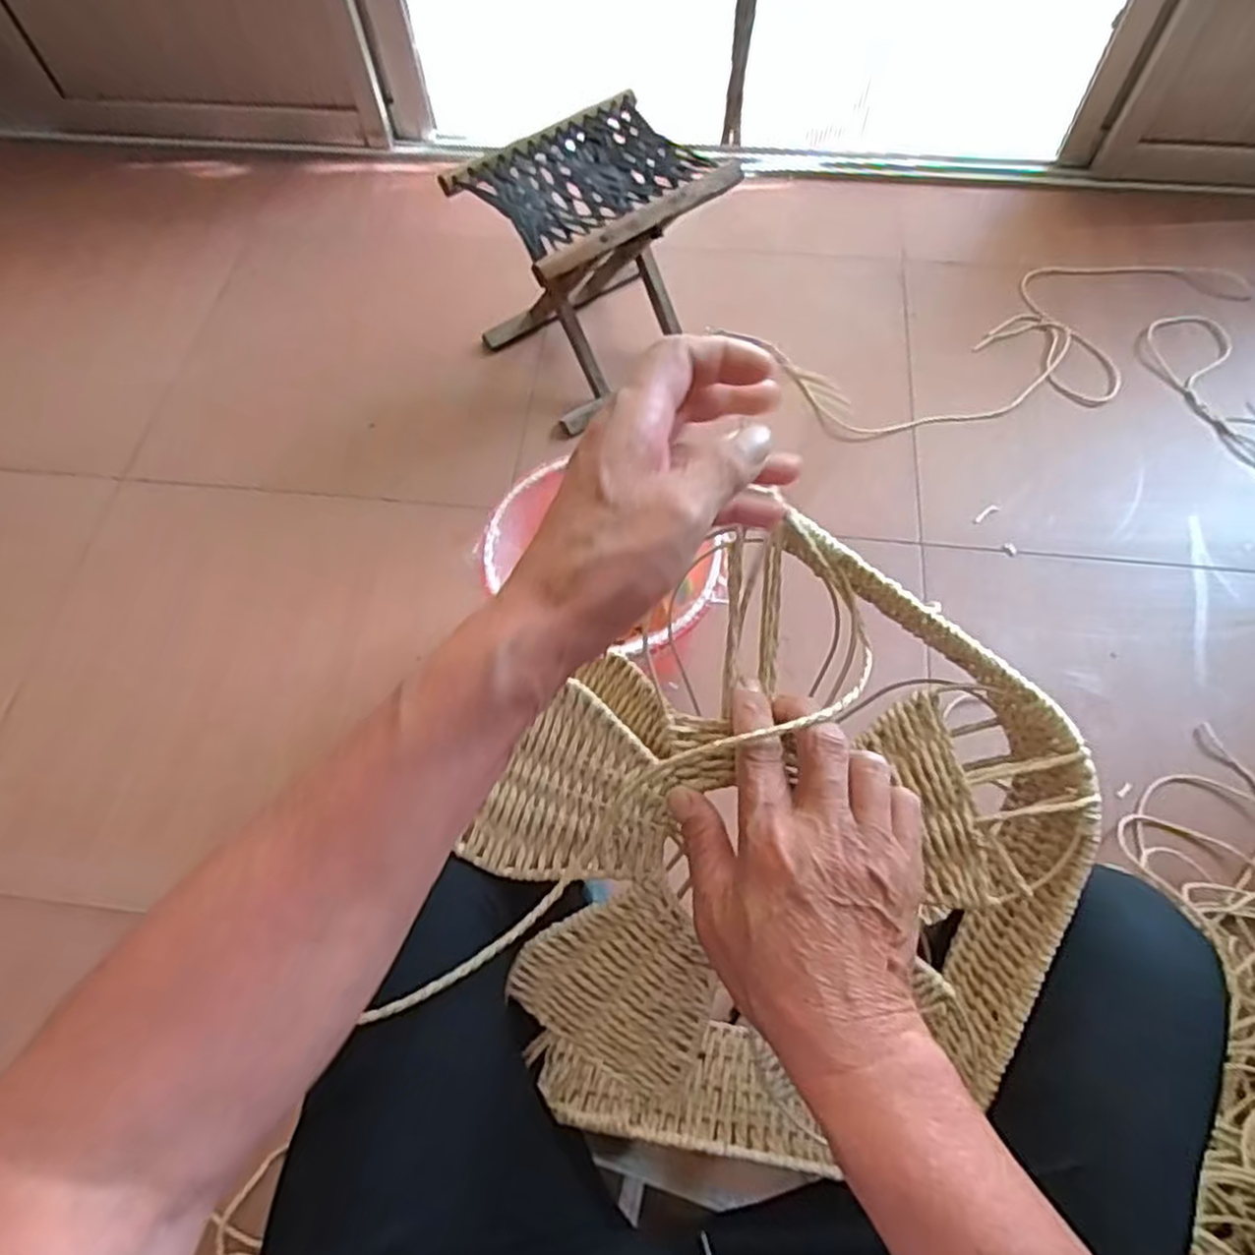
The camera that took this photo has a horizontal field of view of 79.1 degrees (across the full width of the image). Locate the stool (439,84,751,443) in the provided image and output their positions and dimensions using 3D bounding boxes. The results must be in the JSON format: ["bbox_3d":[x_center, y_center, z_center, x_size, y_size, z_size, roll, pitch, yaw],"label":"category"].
[{"bbox_3d":[-0.049,-0.538,1.122,0.300,0.273,0.254,-35,67,-15],"label":"stool"}]

